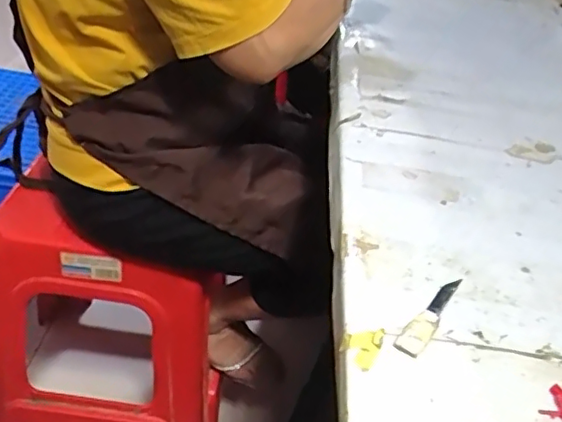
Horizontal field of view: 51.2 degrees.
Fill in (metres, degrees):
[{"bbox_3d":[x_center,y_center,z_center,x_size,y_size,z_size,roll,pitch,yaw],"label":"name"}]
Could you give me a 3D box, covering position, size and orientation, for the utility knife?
[{"bbox_3d":[0.091,0.061,0.350,0.014,0.005,0.078,30,39,24],"label":"utility knife"}]

